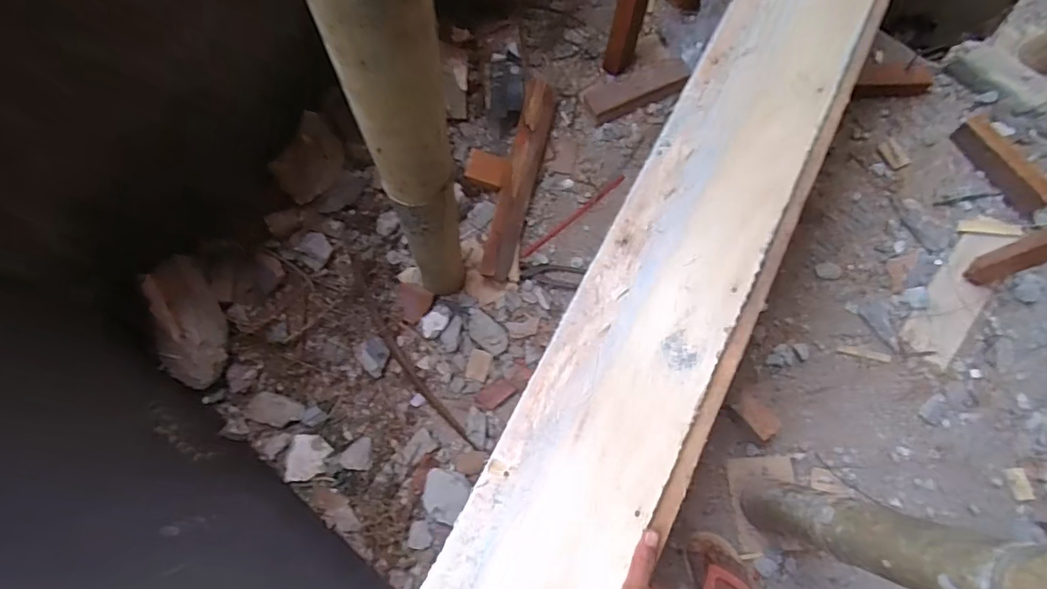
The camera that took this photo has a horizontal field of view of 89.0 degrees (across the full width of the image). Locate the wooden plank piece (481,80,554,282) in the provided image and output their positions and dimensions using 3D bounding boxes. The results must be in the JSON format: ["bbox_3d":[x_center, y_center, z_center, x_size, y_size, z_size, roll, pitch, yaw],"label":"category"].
[{"bbox_3d":[-0.007,-0.215,1.013,0.057,0.070,0.379,14,78,3],"label":"wooden plank piece"}]

